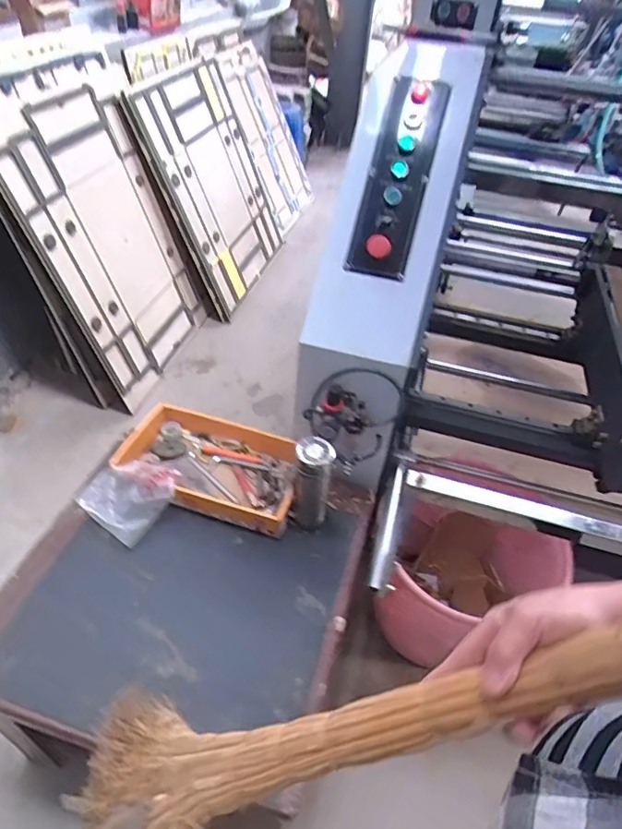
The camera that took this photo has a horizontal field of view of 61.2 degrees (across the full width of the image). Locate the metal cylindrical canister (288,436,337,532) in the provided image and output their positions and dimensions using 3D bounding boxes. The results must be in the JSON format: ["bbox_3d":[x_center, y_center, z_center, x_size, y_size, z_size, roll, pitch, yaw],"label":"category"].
[{"bbox_3d":[0.000,0.148,1.074,0.071,0.245,0.066,3,44,-3],"label":"metal cylindrical canister"}]

